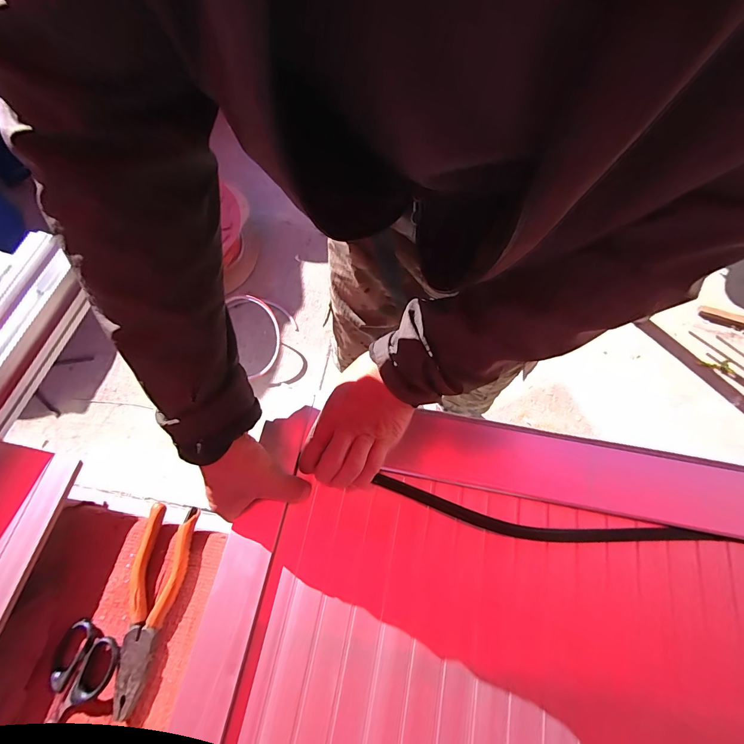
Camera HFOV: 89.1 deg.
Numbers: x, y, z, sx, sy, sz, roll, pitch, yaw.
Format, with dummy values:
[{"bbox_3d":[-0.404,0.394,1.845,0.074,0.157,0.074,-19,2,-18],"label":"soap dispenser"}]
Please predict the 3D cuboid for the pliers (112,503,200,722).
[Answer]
[{"bbox_3d":[-0.209,0.216,0.354,0.050,0.012,0.167,5,66,4],"label":"pliers"}]

